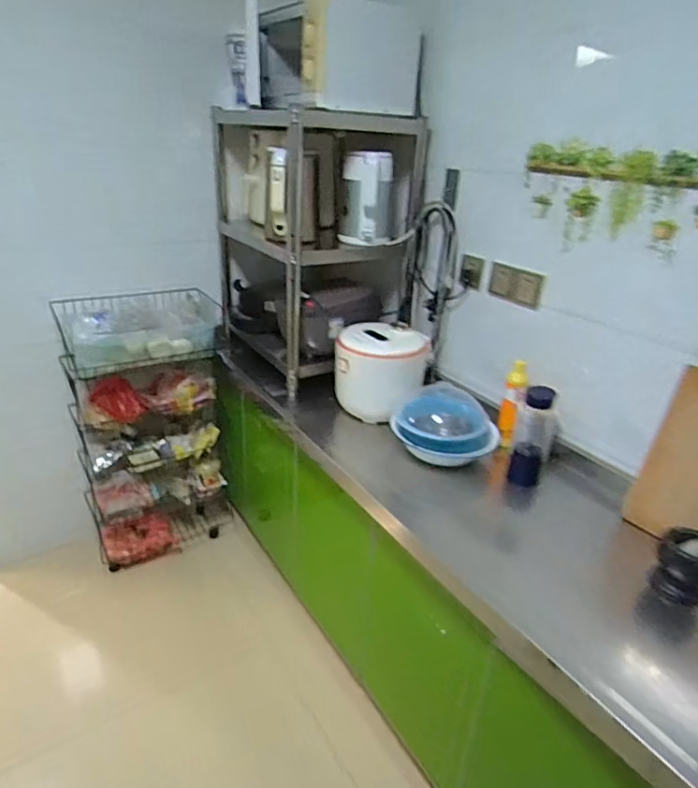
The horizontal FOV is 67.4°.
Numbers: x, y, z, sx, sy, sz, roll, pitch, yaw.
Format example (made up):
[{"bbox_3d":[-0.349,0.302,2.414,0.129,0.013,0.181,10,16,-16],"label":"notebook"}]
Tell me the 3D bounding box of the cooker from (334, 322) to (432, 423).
[{"bbox_3d":[0.096,-0.067,1.500,0.238,0.229,0.213,18,29,29],"label":"cooker"}]

